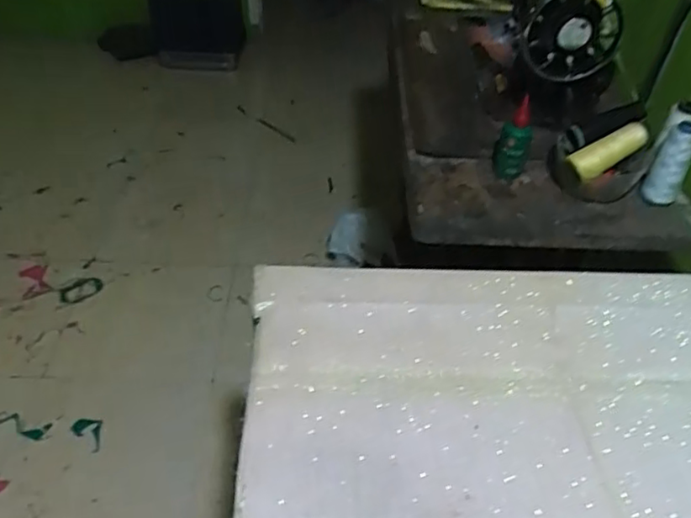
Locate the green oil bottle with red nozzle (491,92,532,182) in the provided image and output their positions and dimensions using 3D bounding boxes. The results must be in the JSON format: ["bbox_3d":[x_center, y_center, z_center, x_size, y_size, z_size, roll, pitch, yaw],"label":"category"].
[{"bbox_3d":[0.233,-0.164,0.892,0.045,0.118,0.052,13,44,13],"label":"green oil bottle with red nozzle"}]

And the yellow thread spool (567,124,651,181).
[{"bbox_3d":[0.356,-0.146,0.866,0.118,0.033,0.034,-31,48,-4],"label":"yellow thread spool"}]

